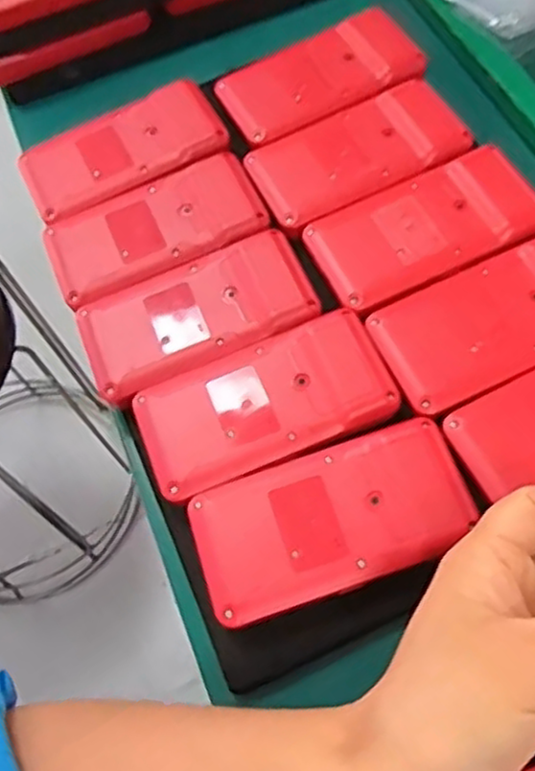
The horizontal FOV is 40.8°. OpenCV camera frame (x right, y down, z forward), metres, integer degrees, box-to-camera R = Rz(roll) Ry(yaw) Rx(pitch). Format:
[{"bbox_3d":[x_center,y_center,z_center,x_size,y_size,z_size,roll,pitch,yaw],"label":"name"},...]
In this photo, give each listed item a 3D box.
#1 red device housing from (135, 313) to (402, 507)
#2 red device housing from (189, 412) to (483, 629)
[{"bbox_3d":[-0.002,0.008,0.348,0.119,0.013,0.063,-21,63,-5],"label":"red device housing"},{"bbox_3d":[0.027,0.059,0.317,0.119,0.013,0.062,-18,63,-3],"label":"red device housing"}]

